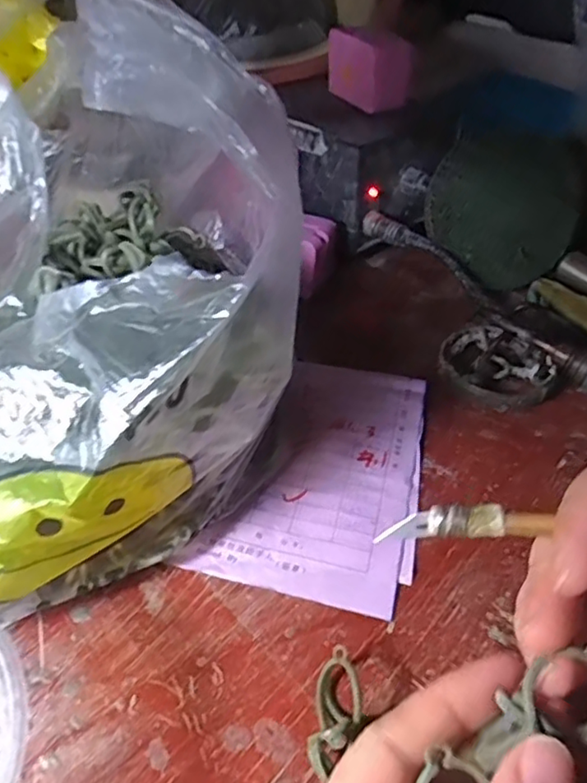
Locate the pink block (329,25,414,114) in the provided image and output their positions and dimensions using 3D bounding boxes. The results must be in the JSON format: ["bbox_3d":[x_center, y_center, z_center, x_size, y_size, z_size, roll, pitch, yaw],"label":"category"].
[{"bbox_3d":[0.056,-0.240,0.447,0.034,0.049,0.062,-17,48,-18],"label":"pink block"}]

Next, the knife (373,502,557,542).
[{"bbox_3d":[0.104,0.040,0.177,0.154,0.007,0.008,-2,43,16],"label":"knife"}]

